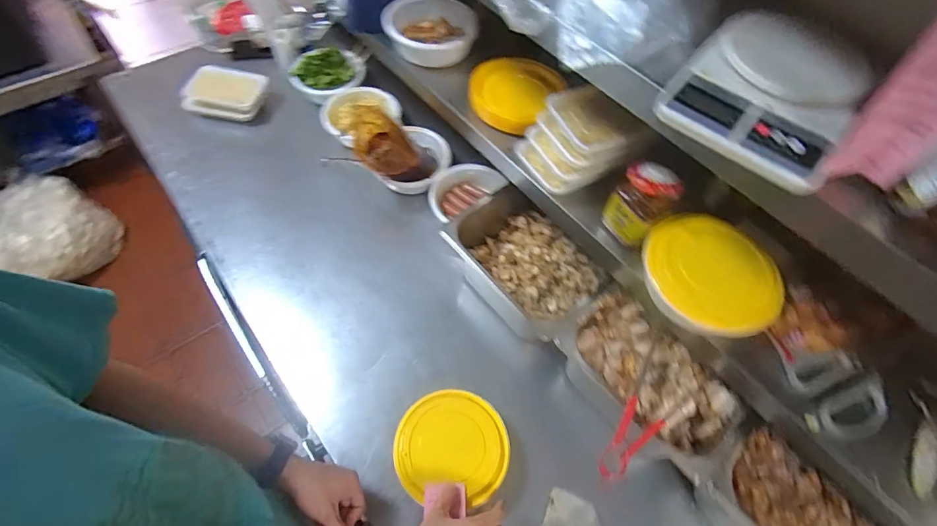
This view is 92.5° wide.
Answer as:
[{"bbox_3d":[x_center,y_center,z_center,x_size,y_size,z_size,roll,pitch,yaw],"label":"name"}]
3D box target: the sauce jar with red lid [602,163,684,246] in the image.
[{"bbox_3d":[0.240,-0.084,0.622,0.077,0.100,0.069,34,62,17],"label":"sauce jar with red lid"}]

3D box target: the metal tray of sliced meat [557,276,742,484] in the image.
[{"bbox_3d":[0.271,0.184,0.704,0.161,0.126,0.256,-36,66,-22],"label":"metal tray of sliced meat"}]

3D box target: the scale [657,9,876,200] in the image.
[{"bbox_3d":[0.284,-0.164,0.434,0.151,0.030,0.187,33,62,17],"label":"scale"}]

